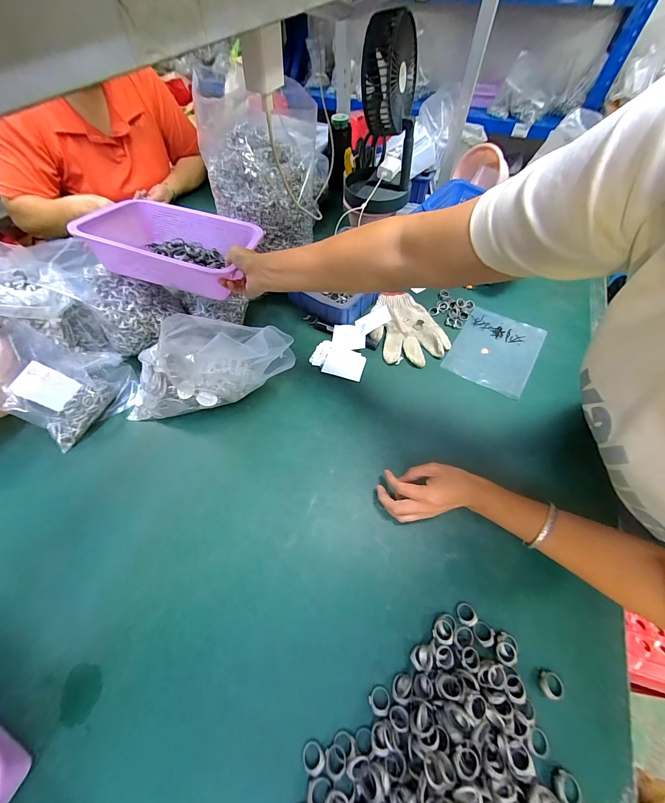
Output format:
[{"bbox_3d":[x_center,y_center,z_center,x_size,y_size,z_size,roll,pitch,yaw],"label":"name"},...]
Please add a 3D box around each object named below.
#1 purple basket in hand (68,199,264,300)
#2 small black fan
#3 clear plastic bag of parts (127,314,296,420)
[{"bbox_3d":[-0.285,-0.286,0.533,0.289,0.087,0.210,8,53,3],"label":"purple basket in hand"},{"bbox_3d":[0.103,-0.577,0.613,0.142,0.281,0.146,3,58,2],"label":"small black fan"},{"bbox_3d":[-0.208,-0.050,0.491,0.289,0.134,0.094,-7,59,-3],"label":"clear plastic bag of parts"}]

